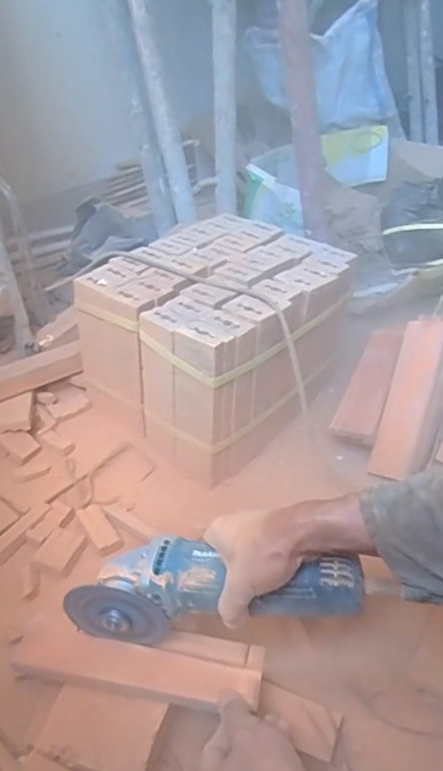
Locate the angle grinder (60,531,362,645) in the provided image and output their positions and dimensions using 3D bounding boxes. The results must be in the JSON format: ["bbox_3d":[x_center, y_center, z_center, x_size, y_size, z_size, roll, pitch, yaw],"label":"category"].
[{"bbox_3d":[-0.006,0.187,0.508,0.265,0.077,0.071,-5,36,12],"label":"angle grinder"}]

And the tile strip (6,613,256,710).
[{"bbox_3d":[-0.080,0.262,0.517,0.227,0.014,0.048,7,38,8],"label":"tile strip"}]

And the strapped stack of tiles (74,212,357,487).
[{"bbox_3d":[0.005,-0.083,0.858,0.303,0.216,0.347,30,46,32],"label":"strapped stack of tiles"}]

